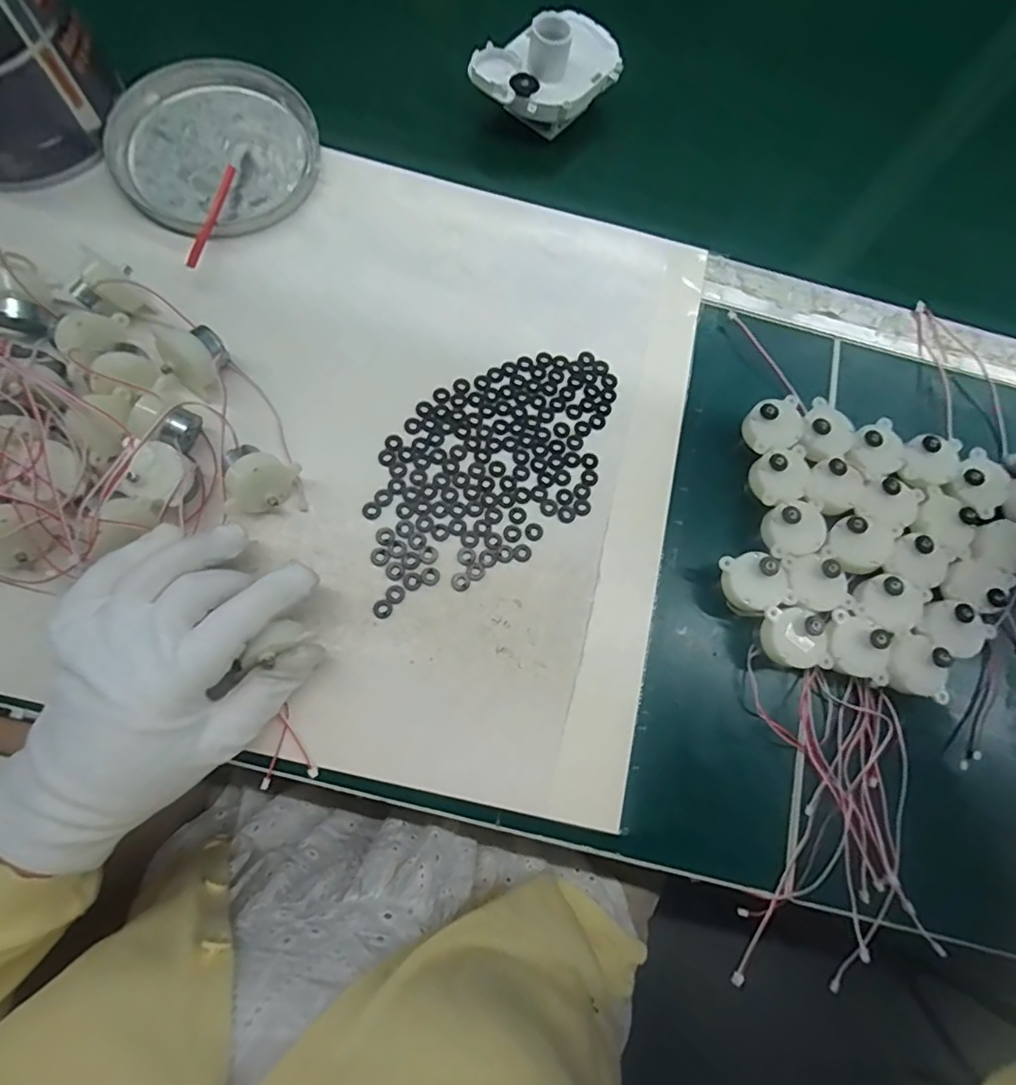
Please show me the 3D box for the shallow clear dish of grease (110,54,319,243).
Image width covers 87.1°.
[{"bbox_3d":[-0.193,-0.263,0.354,0.126,0.019,0.130,1,74,-2],"label":"shallow clear dish of grease"}]

